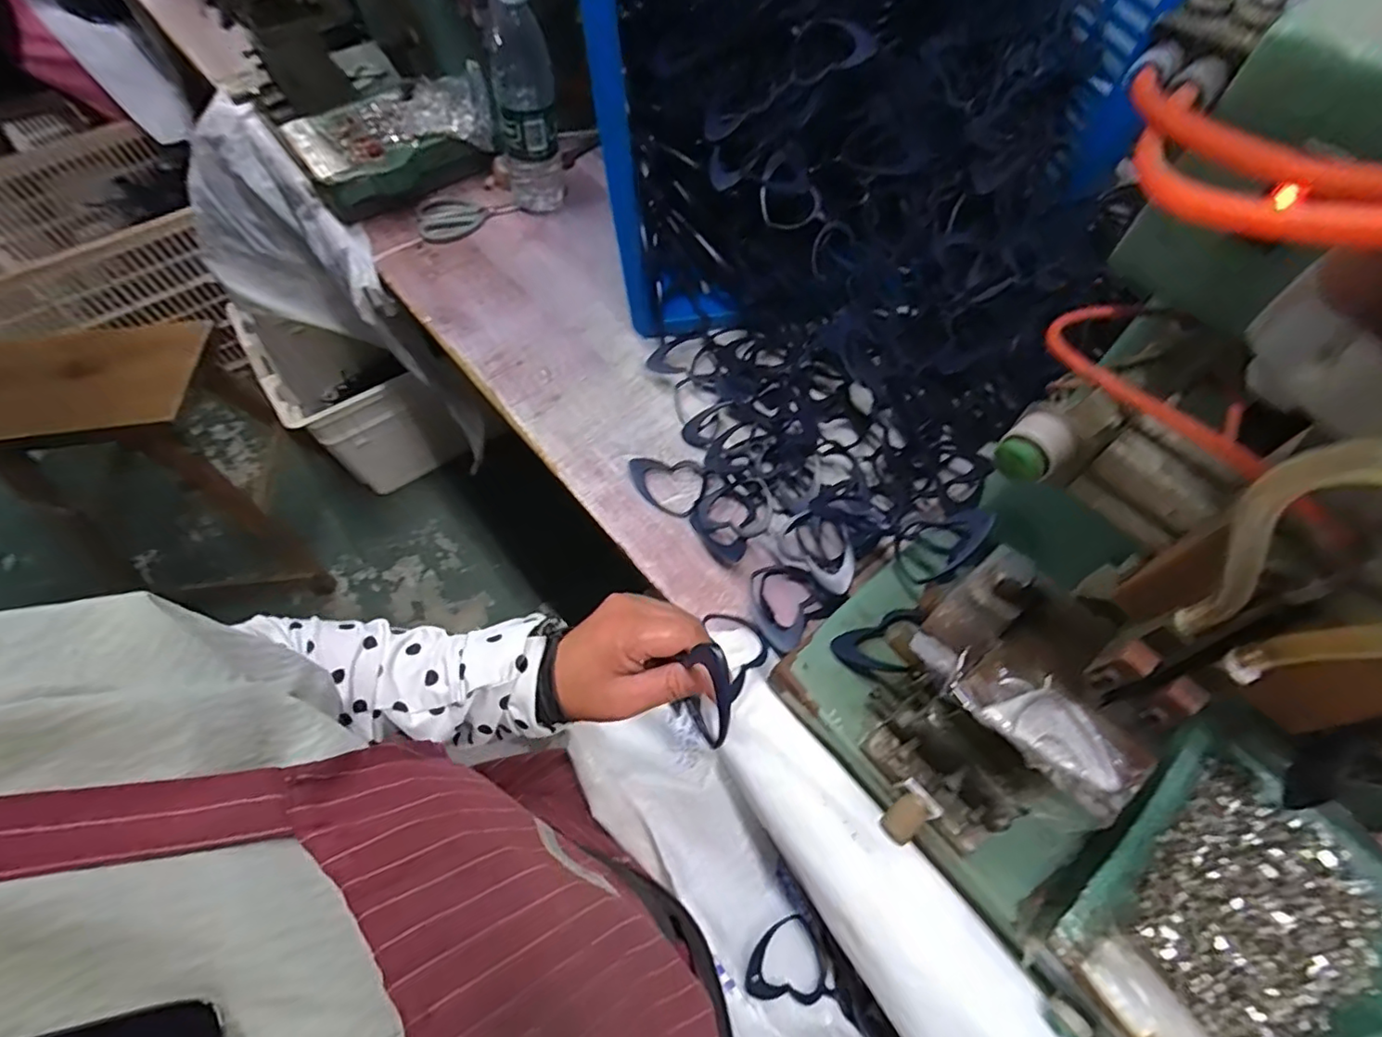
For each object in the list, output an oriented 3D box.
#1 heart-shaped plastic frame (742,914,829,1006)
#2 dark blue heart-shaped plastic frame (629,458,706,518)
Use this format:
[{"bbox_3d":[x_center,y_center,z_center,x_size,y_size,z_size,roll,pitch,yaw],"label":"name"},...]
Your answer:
[{"bbox_3d":[0.073,0.347,0.466,0.075,0.015,0.055,15,44,-30],"label":"heart-shaped plastic frame"},{"bbox_3d":[-0.022,-0.029,0.558,0.072,0.010,0.060,2,61,1],"label":"dark blue heart-shaped plastic frame"}]

